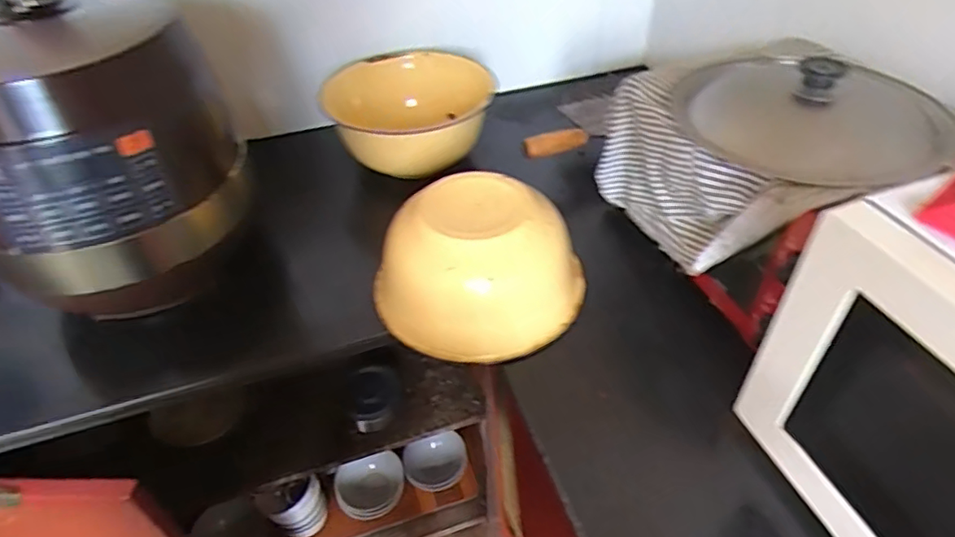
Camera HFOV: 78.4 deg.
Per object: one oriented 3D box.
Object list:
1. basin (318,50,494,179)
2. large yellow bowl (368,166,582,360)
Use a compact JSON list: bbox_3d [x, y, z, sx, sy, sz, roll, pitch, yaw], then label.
[{"bbox_3d":[-0.105,-0.227,0.899,0.246,0.122,0.254,2,43,5],"label":"basin"},{"bbox_3d":[-0.001,-0.008,0.644,0.224,0.125,0.194,10,44,13],"label":"large yellow bowl"}]

